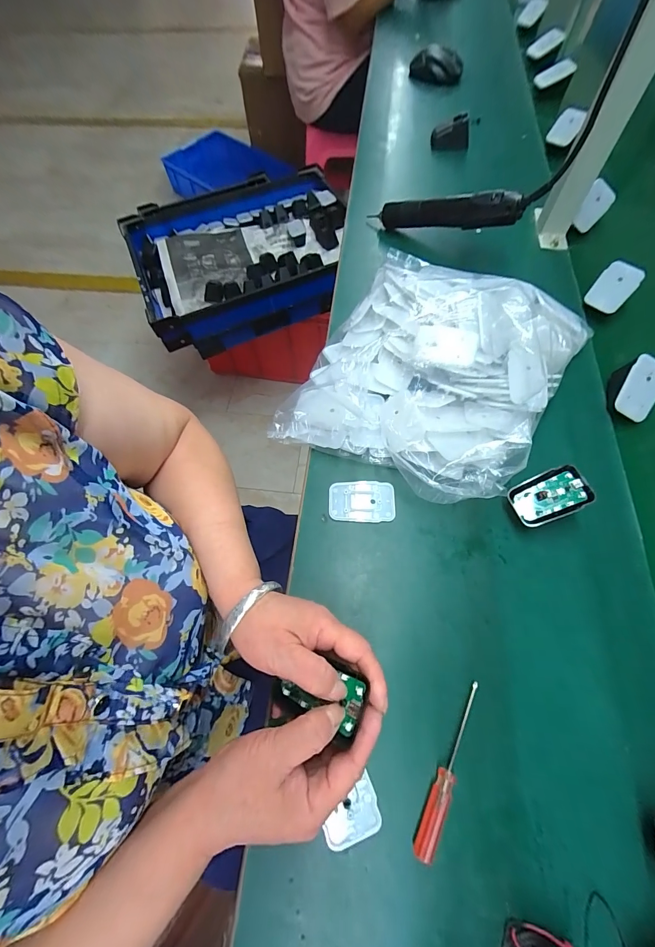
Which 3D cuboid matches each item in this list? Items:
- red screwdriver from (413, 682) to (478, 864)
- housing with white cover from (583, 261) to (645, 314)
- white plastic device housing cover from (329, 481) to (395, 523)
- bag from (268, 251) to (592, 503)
[{"bbox_3d":[0.097,0.233,0.284,0.014,0.011,0.125,24,69,11],"label":"red screwdriver"},{"bbox_3d":[0.383,-0.249,0.474,0.047,0.010,0.067,41,101,9],"label":"housing with white cover"},{"bbox_3d":[0.037,0.030,0.382,0.069,0.004,0.045,1,66,1],"label":"white plastic device housing cover"},{"bbox_3d":[0.129,-0.129,0.414,0.266,0.072,0.327,27,70,12],"label":"bag"}]

